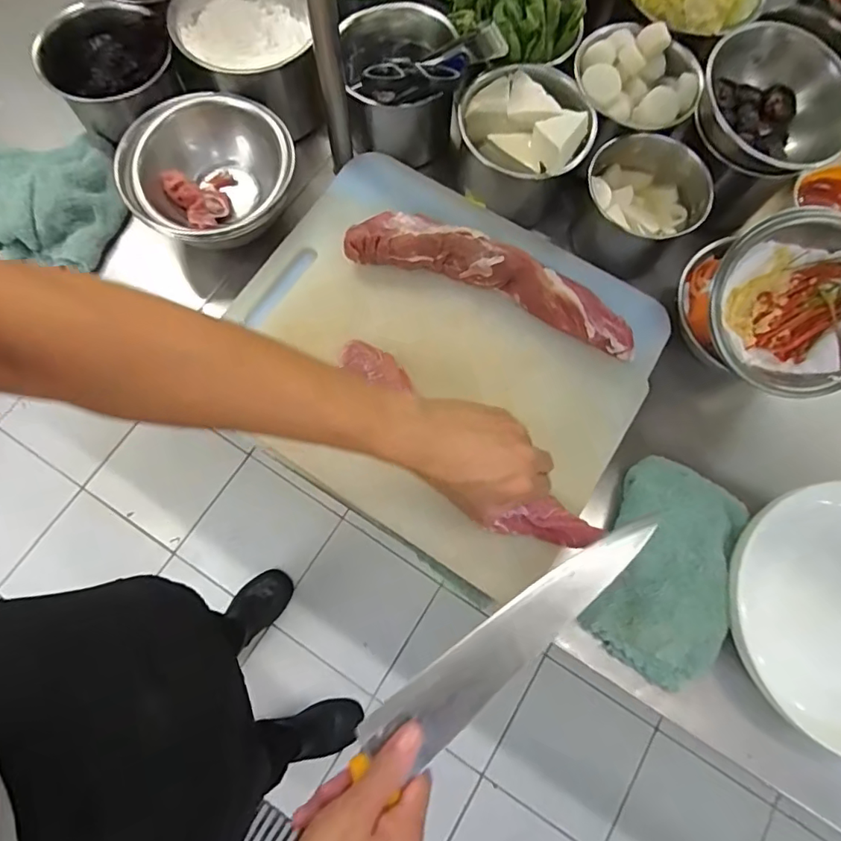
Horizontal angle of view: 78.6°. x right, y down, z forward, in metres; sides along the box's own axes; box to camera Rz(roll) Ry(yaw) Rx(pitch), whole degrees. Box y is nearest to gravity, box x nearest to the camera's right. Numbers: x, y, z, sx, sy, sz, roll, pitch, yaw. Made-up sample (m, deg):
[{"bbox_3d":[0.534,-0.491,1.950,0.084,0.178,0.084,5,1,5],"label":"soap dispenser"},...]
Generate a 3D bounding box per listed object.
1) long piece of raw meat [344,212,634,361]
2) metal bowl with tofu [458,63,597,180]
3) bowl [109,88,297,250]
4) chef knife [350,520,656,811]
[{"bbox_3d":[0.074,-0.141,0.501,0.285,0.046,0.056,19,74,3],"label":"long piece of raw meat"},{"bbox_3d":[0.109,-0.302,0.521,0.131,0.054,0.095,43,77,10],"label":"metal bowl with tofu"},{"bbox_3d":[-0.217,-0.251,0.544,0.153,0.076,0.162,1,74,-2],"label":"bowl"},{"bbox_3d":[0.020,0.204,0.379,0.394,0.024,0.045,-38,79,-9],"label":"chef knife"}]

